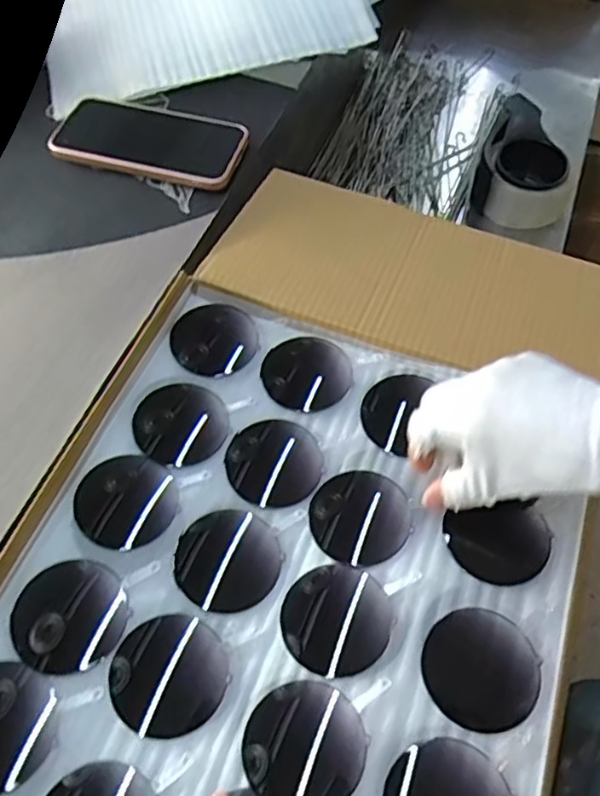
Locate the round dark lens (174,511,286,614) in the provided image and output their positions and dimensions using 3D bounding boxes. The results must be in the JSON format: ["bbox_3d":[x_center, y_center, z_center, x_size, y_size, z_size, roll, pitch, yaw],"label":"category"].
[{"bbox_3d":[-0.045,0.099,0.399,0.064,0.008,0.061,-1,58,1],"label":"round dark lens"}]

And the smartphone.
[{"bbox_3d":[-0.129,-0.230,0.568,0.163,0.011,0.087,15,56,7],"label":"smartphone"}]

